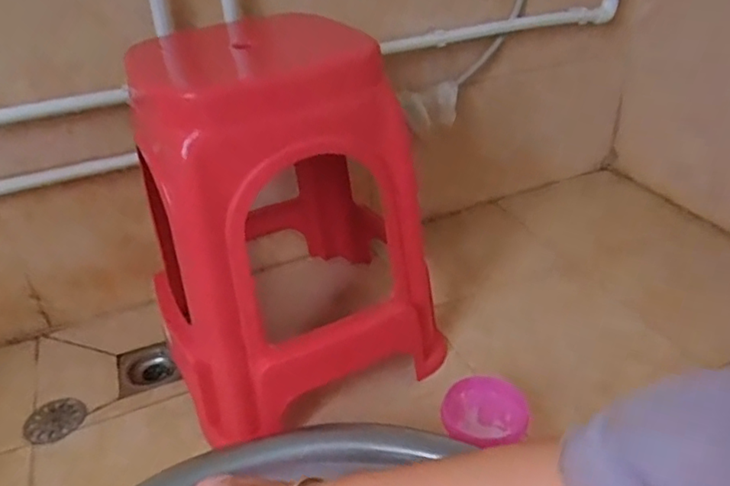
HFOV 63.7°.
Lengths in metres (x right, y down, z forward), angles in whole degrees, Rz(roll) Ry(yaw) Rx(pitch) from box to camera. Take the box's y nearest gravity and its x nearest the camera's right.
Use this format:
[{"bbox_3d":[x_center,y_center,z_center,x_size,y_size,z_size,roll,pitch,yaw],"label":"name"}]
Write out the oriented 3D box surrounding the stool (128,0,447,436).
[{"bbox_3d":[-0.120,-0.055,0.851,0.363,0.460,0.434,-13,32,-14],"label":"stool"}]

